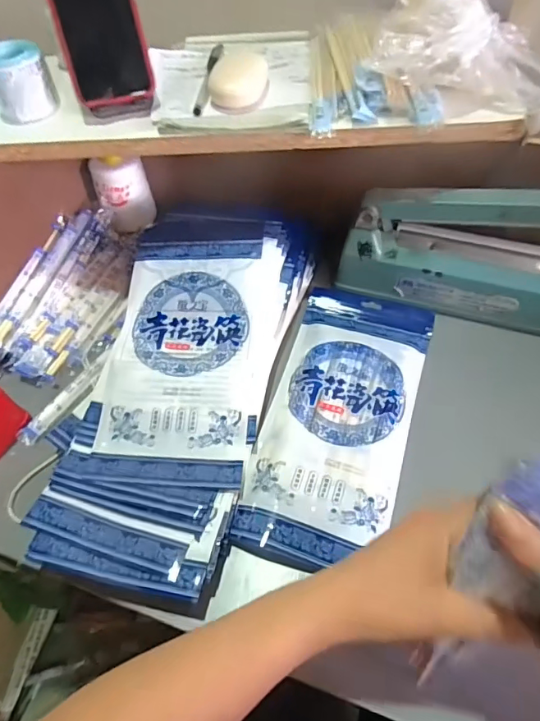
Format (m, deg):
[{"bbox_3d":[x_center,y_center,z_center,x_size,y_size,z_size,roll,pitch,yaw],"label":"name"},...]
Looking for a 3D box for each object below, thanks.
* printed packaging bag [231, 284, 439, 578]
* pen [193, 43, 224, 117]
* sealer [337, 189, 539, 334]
[{"bbox_3d":[0.073,0.049,0.493,0.143,0.018,0.314,16,56,13],"label":"printed packaging bag"},{"bbox_3d":[-0.066,-0.315,0.520,0.014,0.016,0.156,2,54,3],"label":"pen"},{"bbox_3d":[0.234,-0.121,0.516,0.299,0.161,0.064,14,56,12],"label":"sealer"}]

